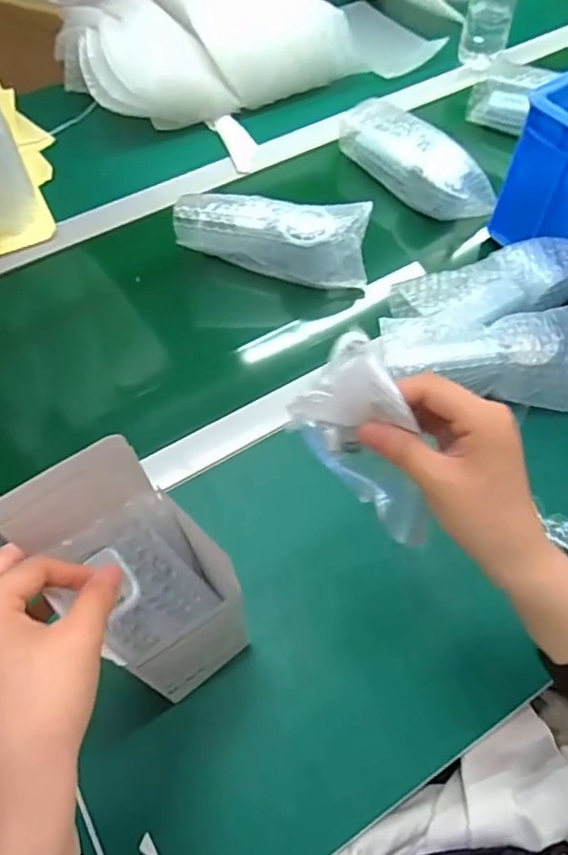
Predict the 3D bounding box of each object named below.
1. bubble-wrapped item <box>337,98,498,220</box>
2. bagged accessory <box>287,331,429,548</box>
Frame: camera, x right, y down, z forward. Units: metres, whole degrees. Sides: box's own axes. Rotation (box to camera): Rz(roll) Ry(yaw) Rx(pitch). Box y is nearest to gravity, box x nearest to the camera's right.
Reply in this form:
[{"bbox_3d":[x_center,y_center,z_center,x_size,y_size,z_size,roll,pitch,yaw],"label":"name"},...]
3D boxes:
[{"bbox_3d":[0.157,-0.330,0.695,0.087,0.064,0.199,-34,66,-18],"label":"bubble-wrapped item"},{"bbox_3d":[0.040,0.010,0.291,0.051,0.109,0.036,-31,25,-16],"label":"bagged accessory"}]

